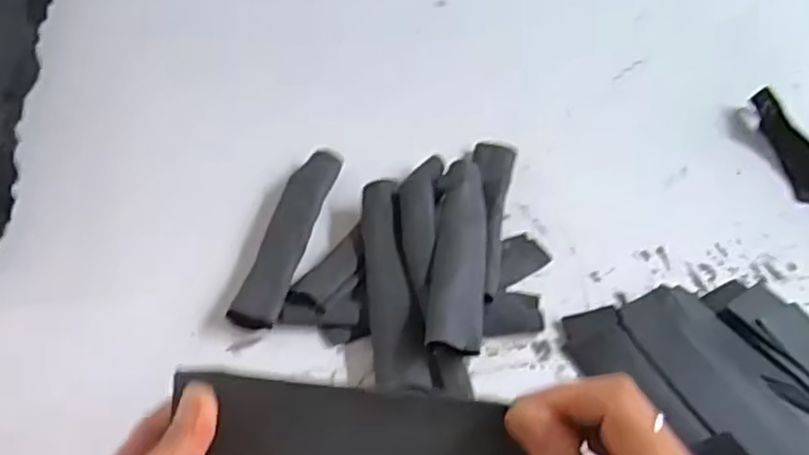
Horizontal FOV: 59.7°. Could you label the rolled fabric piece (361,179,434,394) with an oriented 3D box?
[{"bbox_3d":[-0.012,0.035,0.522,0.035,0.023,0.183,-4,46,-8],"label":"rolled fabric piece"}]

